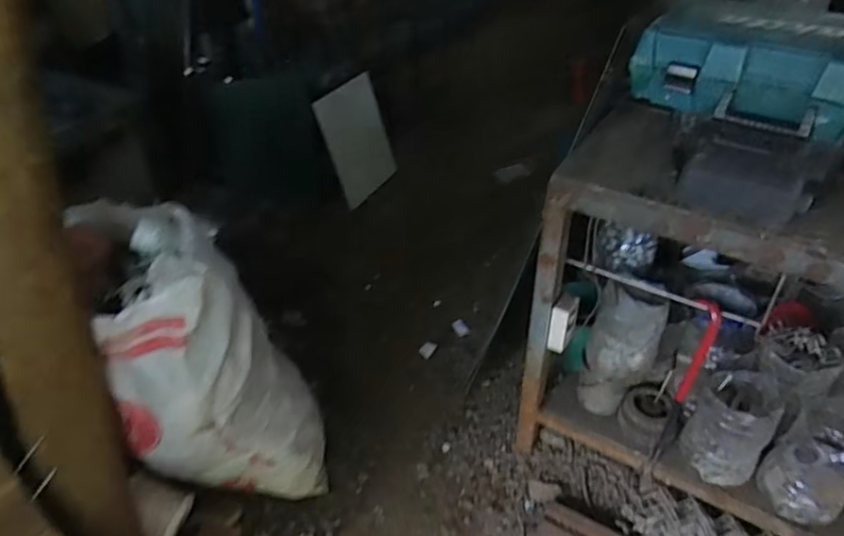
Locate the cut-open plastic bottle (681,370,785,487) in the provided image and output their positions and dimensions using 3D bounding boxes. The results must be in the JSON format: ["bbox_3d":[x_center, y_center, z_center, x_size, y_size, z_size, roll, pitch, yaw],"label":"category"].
[{"bbox_3d":[0.737,0.378,1.370,0.170,0.216,0.189,25,46,31],"label":"cut-open plastic bottle"}]

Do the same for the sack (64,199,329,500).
[{"bbox_3d":[-0.493,0.248,1.384,0.374,0.828,0.309,-13,39,-13],"label":"sack"}]

